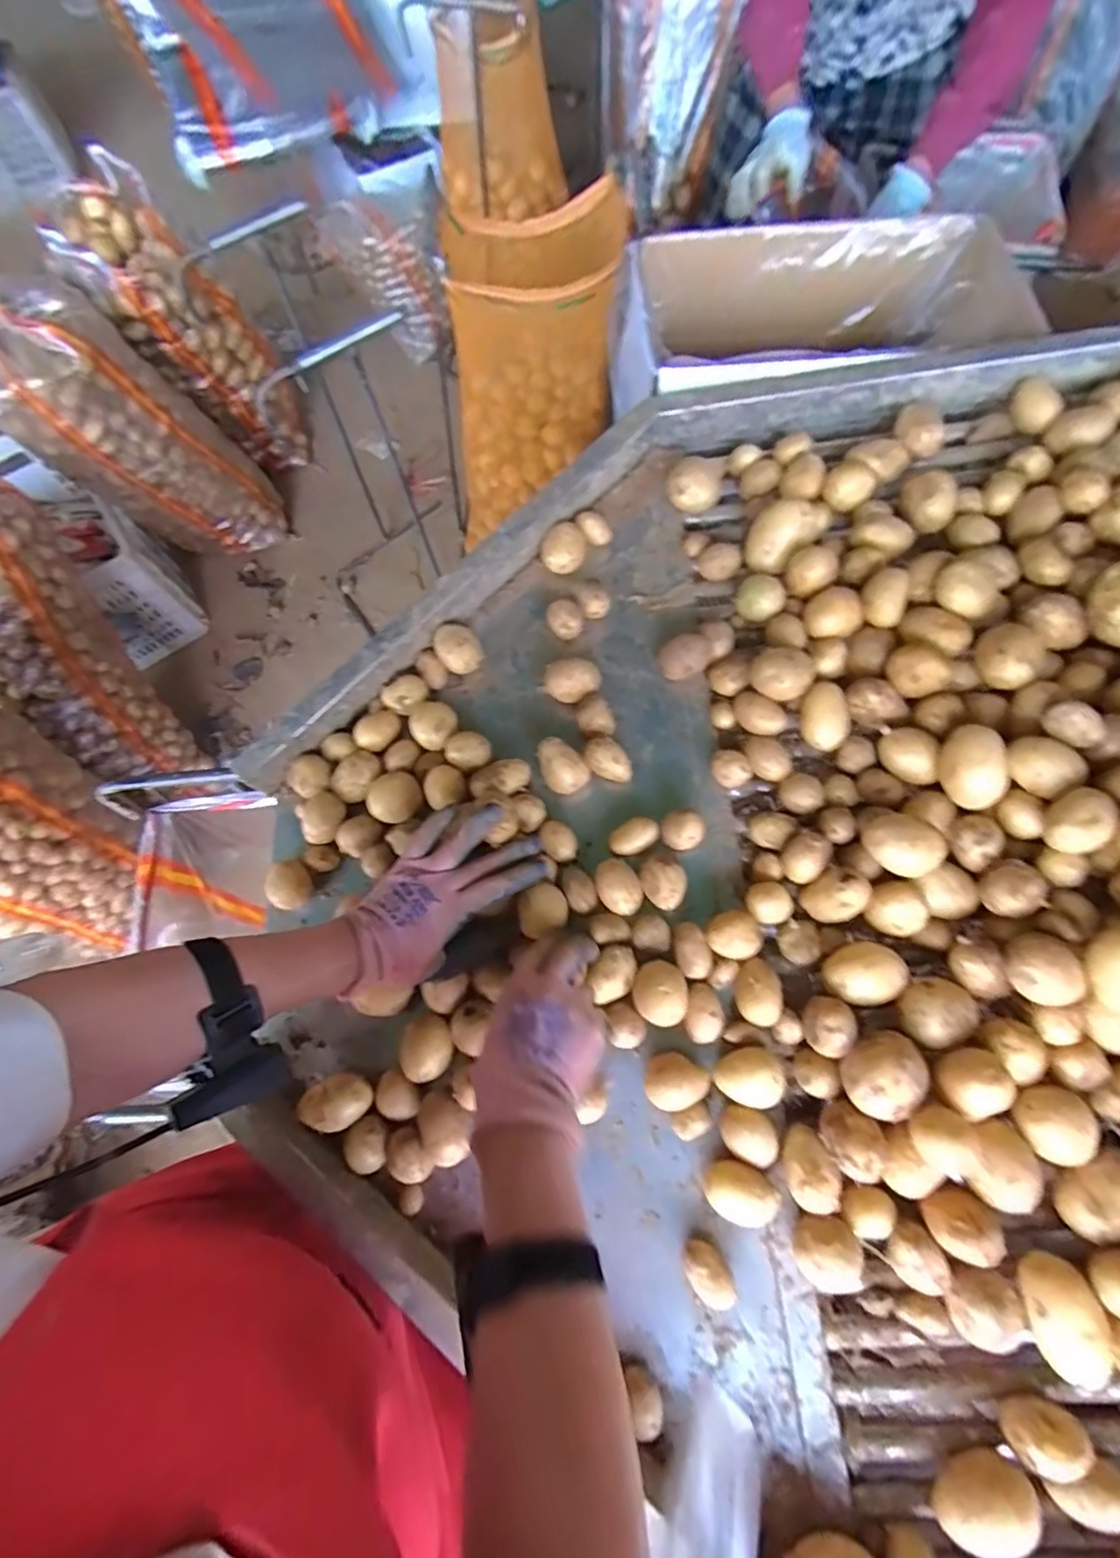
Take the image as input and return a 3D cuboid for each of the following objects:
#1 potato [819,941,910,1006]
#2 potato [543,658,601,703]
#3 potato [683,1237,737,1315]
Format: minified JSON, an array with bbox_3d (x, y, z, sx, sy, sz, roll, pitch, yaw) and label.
[{"bbox_3d":[0.232,0.150,0.475,0.058,0.034,0.045,-5,69,1],"label":"potato"},{"bbox_3d":[0.012,-0.094,0.601,0.054,0.033,0.038,-7,69,0],"label":"potato"},{"bbox_3d":[0.106,0.351,0.436,0.028,0.020,0.046,-27,70,-7],"label":"potato"}]

